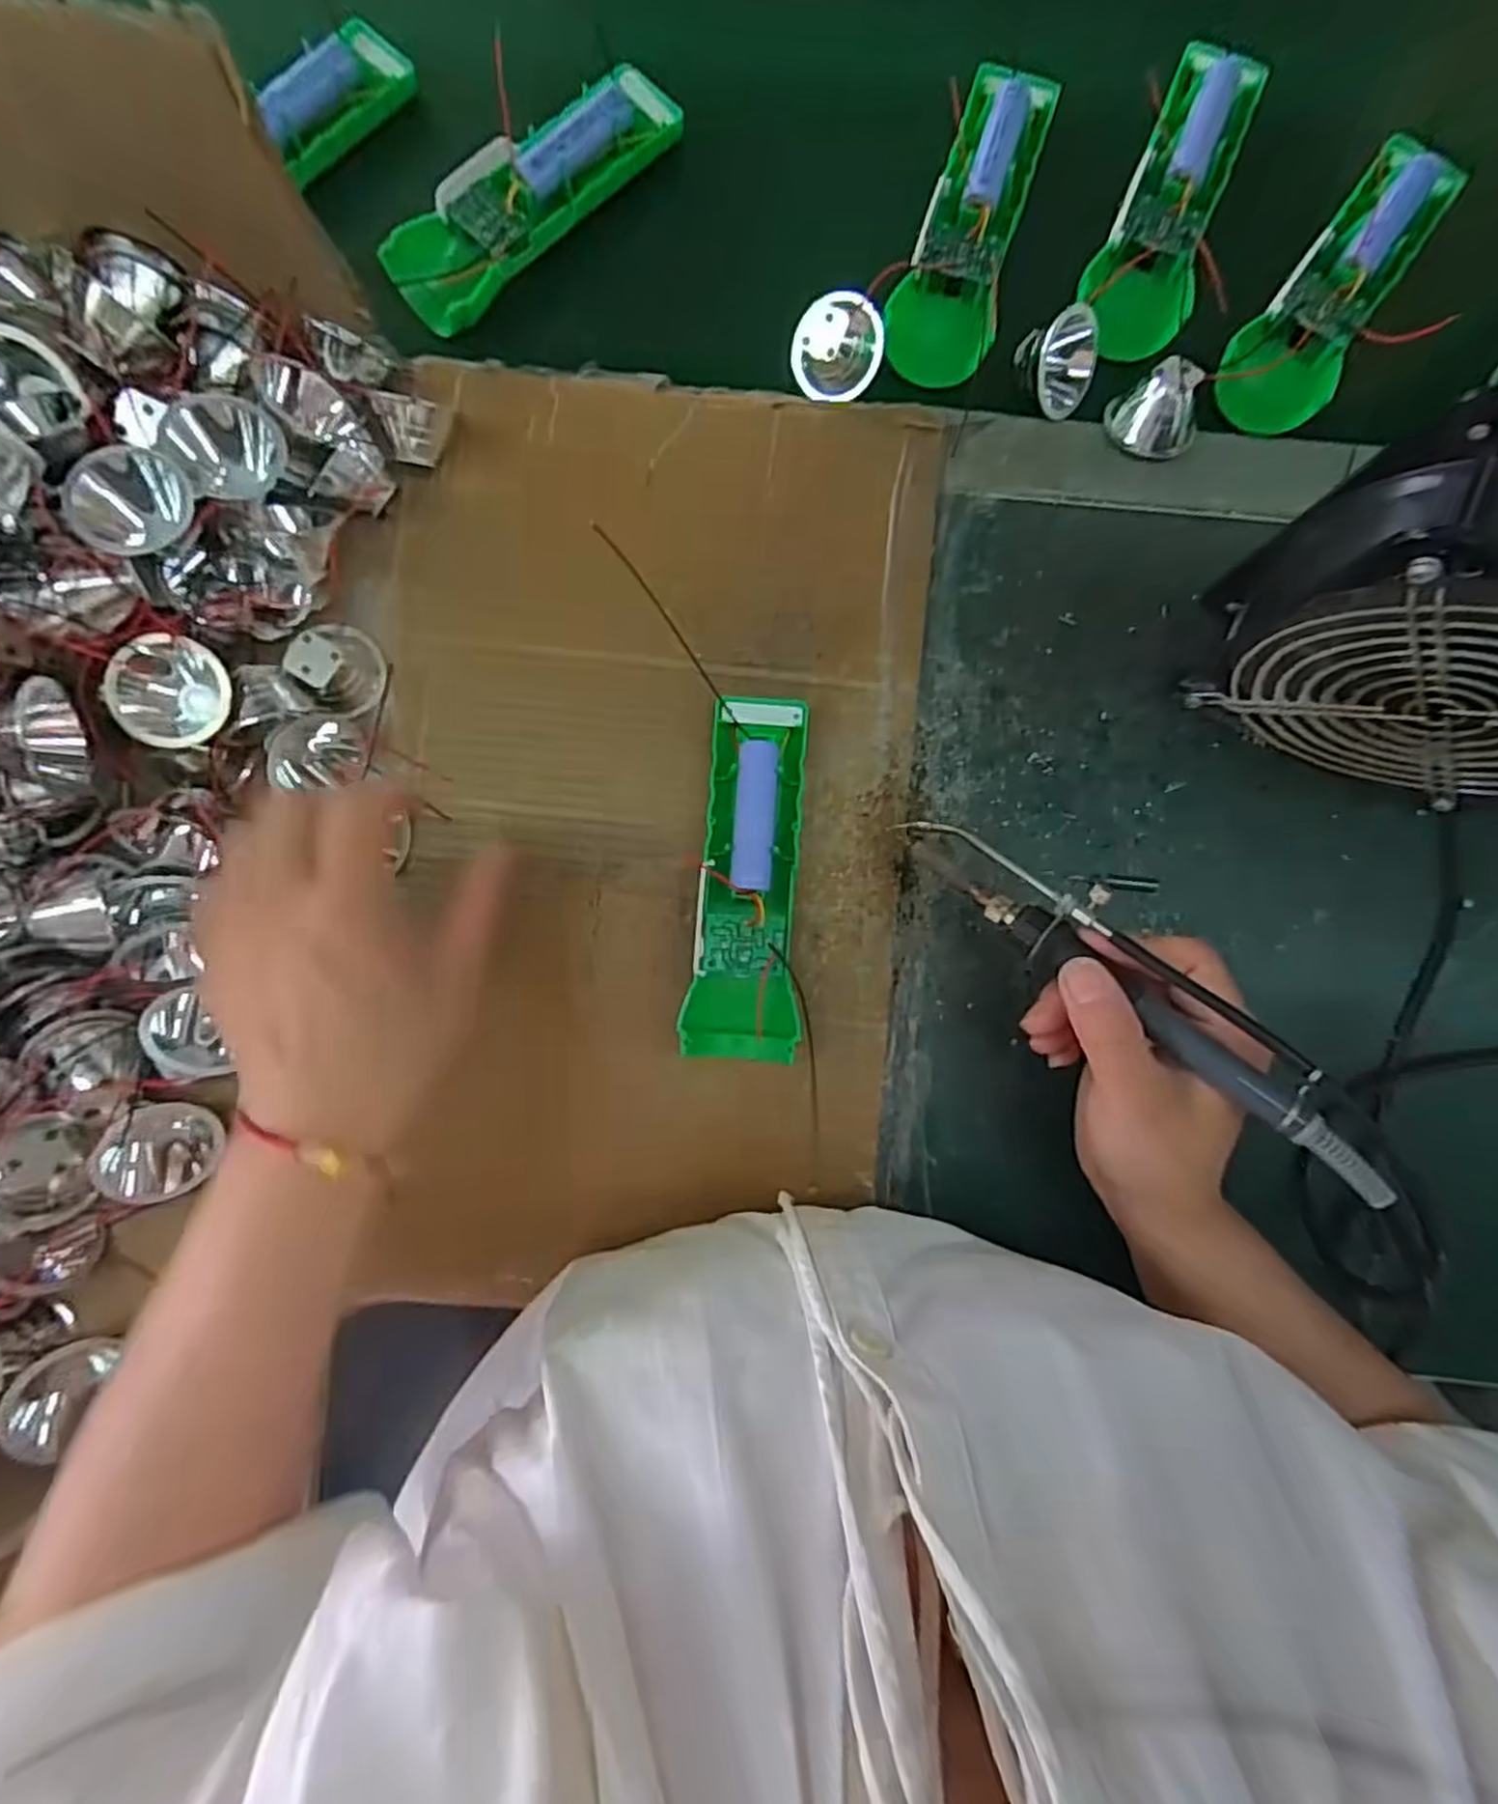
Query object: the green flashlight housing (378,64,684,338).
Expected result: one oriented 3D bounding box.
[{"bbox_3d":[-0.104,-0.343,0.367,0.157,0.023,0.049,-42,87,-2],"label":"green flashlight housing"}]

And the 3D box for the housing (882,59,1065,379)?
[{"bbox_3d":[0.108,-0.320,0.363,0.049,0.031,0.143,21,87,2],"label":"housing"}]

